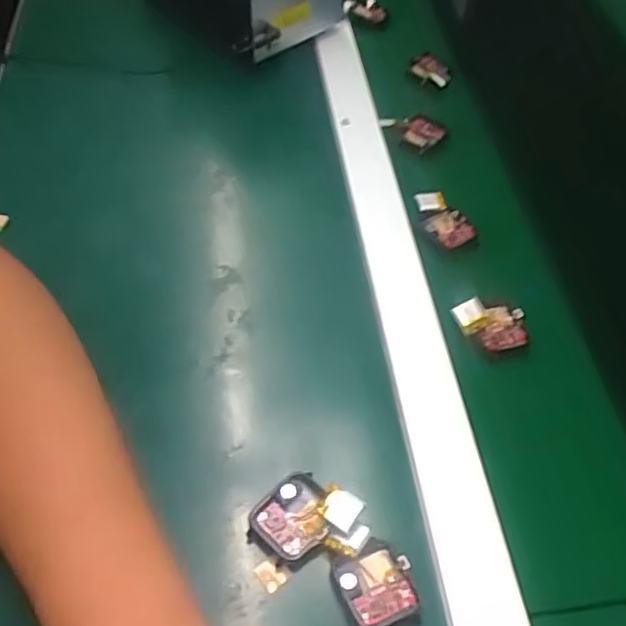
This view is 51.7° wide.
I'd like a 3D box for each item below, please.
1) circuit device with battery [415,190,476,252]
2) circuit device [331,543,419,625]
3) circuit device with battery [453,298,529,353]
[{"bbox_3d":[0.100,-0.071,0.493,0.032,0.020,0.051,-35,63,-27],"label":"circuit device with battery"},{"bbox_3d":[0.033,0.138,0.327,0.037,0.006,0.039,-19,56,-19],"label":"circuit device"},{"bbox_3d":[0.119,0.007,0.434,0.049,0.018,0.033,2,52,-4],"label":"circuit device with battery"}]

